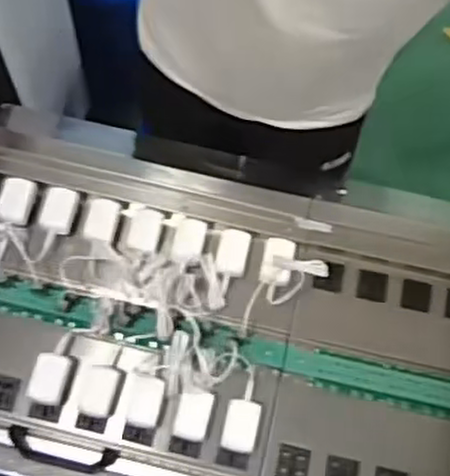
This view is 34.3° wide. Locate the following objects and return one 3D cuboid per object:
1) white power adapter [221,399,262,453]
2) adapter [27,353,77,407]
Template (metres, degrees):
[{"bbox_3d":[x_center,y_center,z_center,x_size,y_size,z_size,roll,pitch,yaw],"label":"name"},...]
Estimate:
[{"bbox_3d":[0.019,0.232,0.893,0.043,0.040,0.061,10,68,3],"label":"white power adapter"},{"bbox_3d":[-0.215,0.176,0.908,0.048,0.030,0.063,15,68,4],"label":"adapter"}]

